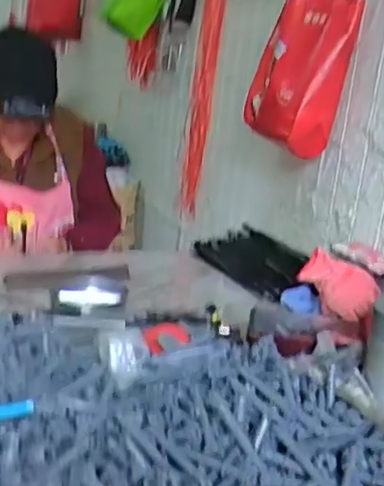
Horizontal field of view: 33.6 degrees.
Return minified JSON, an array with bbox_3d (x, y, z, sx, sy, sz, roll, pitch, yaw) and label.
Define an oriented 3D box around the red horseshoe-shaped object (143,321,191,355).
[{"bbox_3d":[-0.038,0.130,0.880,0.073,0.016,0.063,-5,20,-38],"label":"red horseshoe-shaped object"}]

